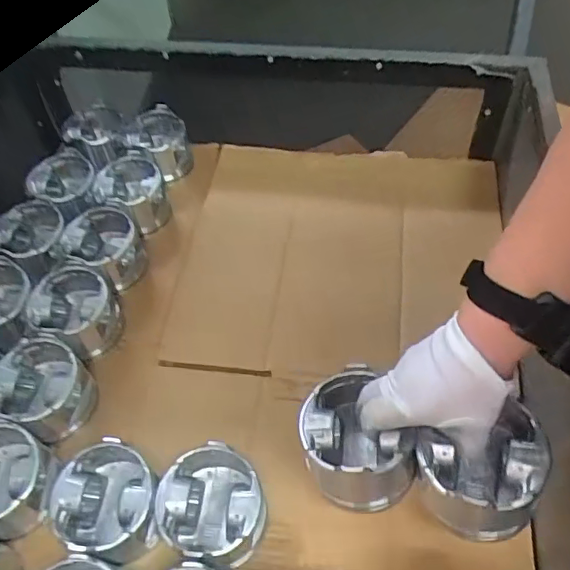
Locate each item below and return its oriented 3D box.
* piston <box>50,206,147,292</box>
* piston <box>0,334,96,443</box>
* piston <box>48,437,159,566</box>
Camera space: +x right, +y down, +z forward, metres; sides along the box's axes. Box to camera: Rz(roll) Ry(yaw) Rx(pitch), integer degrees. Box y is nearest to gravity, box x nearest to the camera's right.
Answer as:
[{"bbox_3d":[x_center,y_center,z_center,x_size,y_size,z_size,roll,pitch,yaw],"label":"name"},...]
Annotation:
[{"bbox_3d":[-0.258,-0.052,0.802,0.107,0.076,0.104,-1,54,2],"label":"piston"},{"bbox_3d":[-0.291,0.126,0.673,0.104,0.086,0.098,-1,54,2],"label":"piston"},{"bbox_3d":[-0.176,0.226,0.573,0.109,0.080,0.099,32,61,23],"label":"piston"}]

